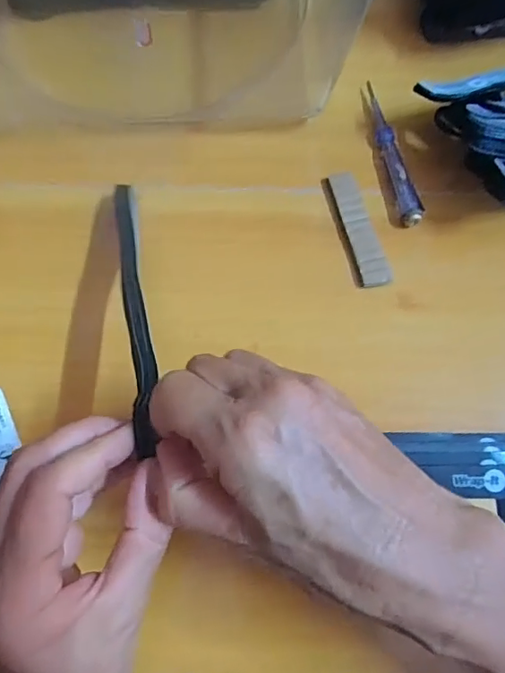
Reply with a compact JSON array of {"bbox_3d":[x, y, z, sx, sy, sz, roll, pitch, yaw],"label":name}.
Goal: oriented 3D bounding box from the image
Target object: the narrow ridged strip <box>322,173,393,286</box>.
[{"bbox_3d":[0.070,-0.075,0.347,0.022,0.009,0.086,-13,74,-6],"label":"narrow ridged strip"}]

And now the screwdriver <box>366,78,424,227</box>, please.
[{"bbox_3d":[0.100,-0.133,0.363,0.015,0.010,0.120,-9,73,-5],"label":"screwdriver"}]

